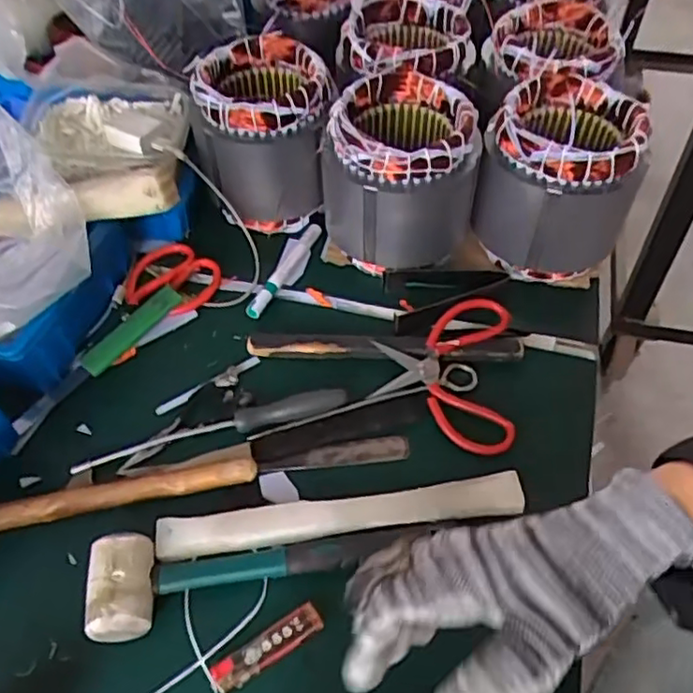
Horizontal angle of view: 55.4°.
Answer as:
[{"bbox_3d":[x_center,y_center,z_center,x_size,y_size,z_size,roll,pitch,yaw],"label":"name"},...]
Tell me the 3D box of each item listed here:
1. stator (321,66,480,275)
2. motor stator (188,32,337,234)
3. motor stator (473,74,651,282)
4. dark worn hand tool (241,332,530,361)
[{"bbox_3d":[0.053,-0.179,0.672,0.152,0.156,0.148,-1,53,0],"label":"stator"},{"bbox_3d":[-0.081,-0.218,0.707,0.127,0.172,0.127,3,53,4],"label":"motor stator"},{"bbox_3d":[0.215,-0.172,0.668,0.143,0.149,0.155,19,56,15],"label":"motor stator"},{"bbox_3d":[0.038,-0.001,0.641,0.264,0.012,0.028,0,53,1],"label":"dark worn hand tool"}]

